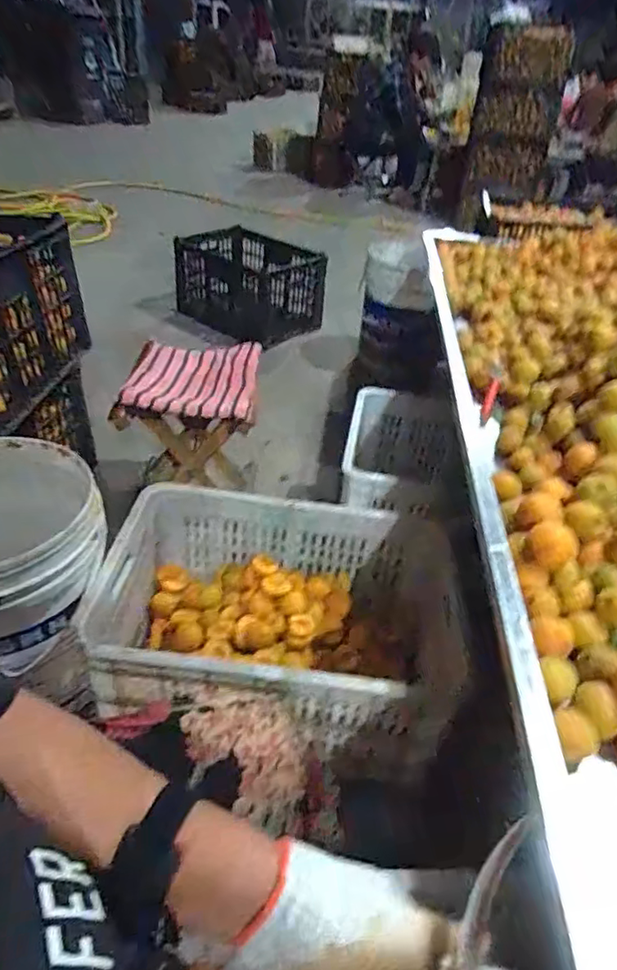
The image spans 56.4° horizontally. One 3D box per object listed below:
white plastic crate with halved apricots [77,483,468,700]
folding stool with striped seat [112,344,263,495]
[{"bbox_3d":[-0.023,0.192,0.956,0.569,0.212,0.384,5,37,0],"label":"white plastic crate with halved apricots"},{"bbox_3d":[-0.249,-0.098,1.258,0.261,0.318,0.302,2,37,-5],"label":"folding stool with striped seat"}]

